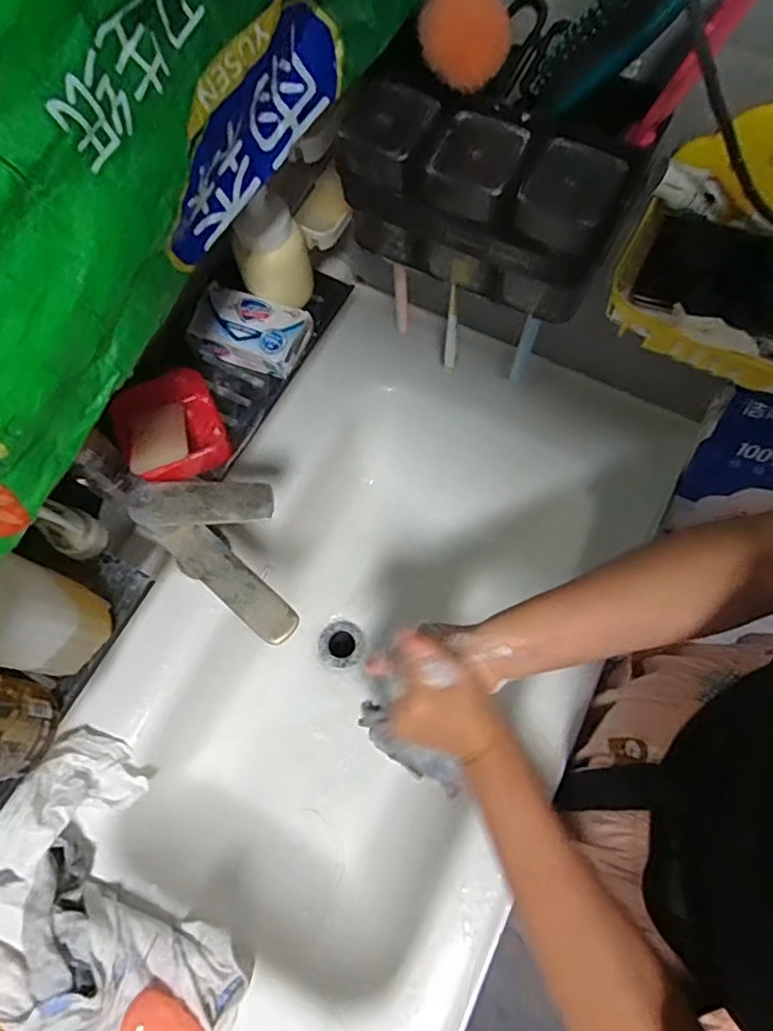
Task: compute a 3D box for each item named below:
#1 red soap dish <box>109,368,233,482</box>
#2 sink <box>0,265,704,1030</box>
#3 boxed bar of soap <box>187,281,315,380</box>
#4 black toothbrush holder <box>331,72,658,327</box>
[{"bbox_3d":[-0.186,-0.076,0.521,0.086,0.040,0.102,-23,71,-8],"label":"red soap dish"},{"bbox_3d":[-0.029,0.142,0.670,0.462,0.205,0.785,27,72,10],"label":"sink"},{"bbox_3d":[-0.125,-0.174,0.554,0.099,0.041,0.060,21,71,8],"label":"boxed bar of soap"},{"bbox_3d":[0.072,-0.243,0.473,0.212,0.116,0.077,29,72,11],"label":"black toothbrush holder"}]

